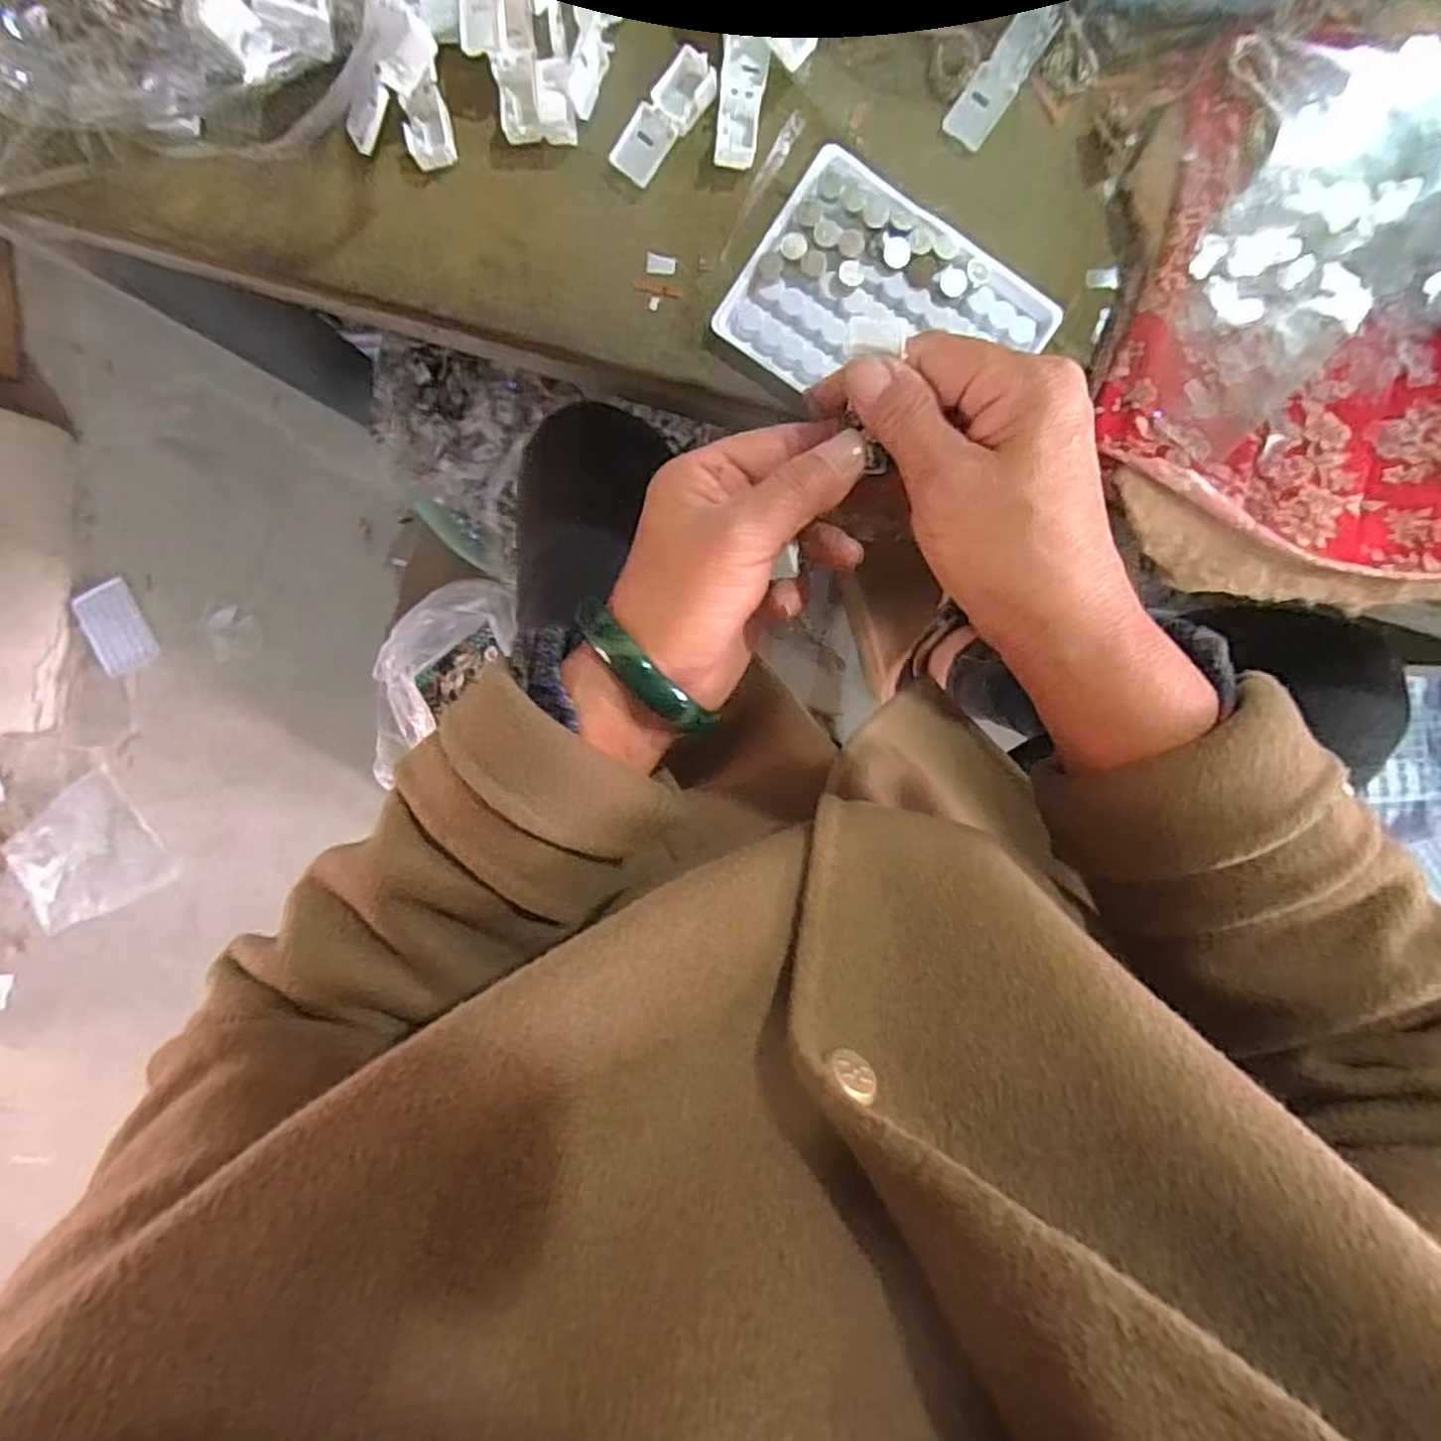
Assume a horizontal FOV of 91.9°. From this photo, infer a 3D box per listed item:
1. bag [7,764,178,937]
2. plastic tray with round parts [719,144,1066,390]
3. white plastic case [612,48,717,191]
[{"bbox_3d":[-0.955,0.198,1.046,0.185,0.017,0.198,-21,109,-9],"label":"bag"},{"bbox_3d":[0.076,-0.184,0.311,0.128,0.009,0.095,31,97,-2],"label":"plastic tray with round parts"},{"bbox_3d":[-0.024,-0.261,0.302,0.019,0.007,0.054,43,96,-3],"label":"white plastic case"}]

